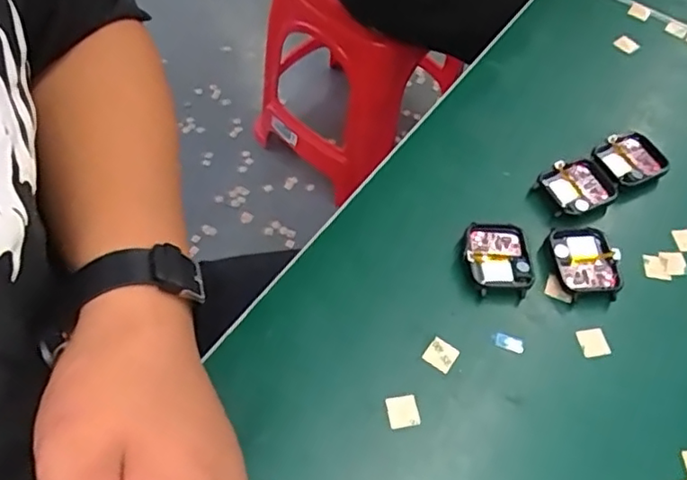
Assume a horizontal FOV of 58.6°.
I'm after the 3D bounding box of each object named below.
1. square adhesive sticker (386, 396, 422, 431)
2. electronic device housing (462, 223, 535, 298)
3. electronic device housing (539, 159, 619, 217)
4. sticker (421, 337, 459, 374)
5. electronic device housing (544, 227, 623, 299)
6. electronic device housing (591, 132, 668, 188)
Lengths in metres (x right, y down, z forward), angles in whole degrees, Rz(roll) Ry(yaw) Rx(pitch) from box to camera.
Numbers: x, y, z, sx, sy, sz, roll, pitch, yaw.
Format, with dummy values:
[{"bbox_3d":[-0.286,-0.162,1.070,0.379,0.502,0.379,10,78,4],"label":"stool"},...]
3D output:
[{"bbox_3d":[0.030,0.087,0.310,0.016,0.004,0.015,-7,58,-8],"label":"square adhesive sticker"},{"bbox_3d":[0.089,0.012,0.357,0.038,0.014,0.042,0,58,-5],"label":"electronic device housing"},{"bbox_3d":[0.148,-0.033,0.389,0.041,0.013,0.037,-25,63,-19],"label":"electronic device housing"},{"bbox_3d":[0.052,0.062,0.329,0.016,0.004,0.015,33,71,11],"label":"sticker"},{"bbox_3d":[0.140,0.013,0.358,0.038,0.014,0.044,0,58,-5],"label":"electronic device housing"},{"bbox_3d":[0.187,-0.051,0.404,0.043,0.015,0.036,-20,61,-16],"label":"electronic device housing"}]

